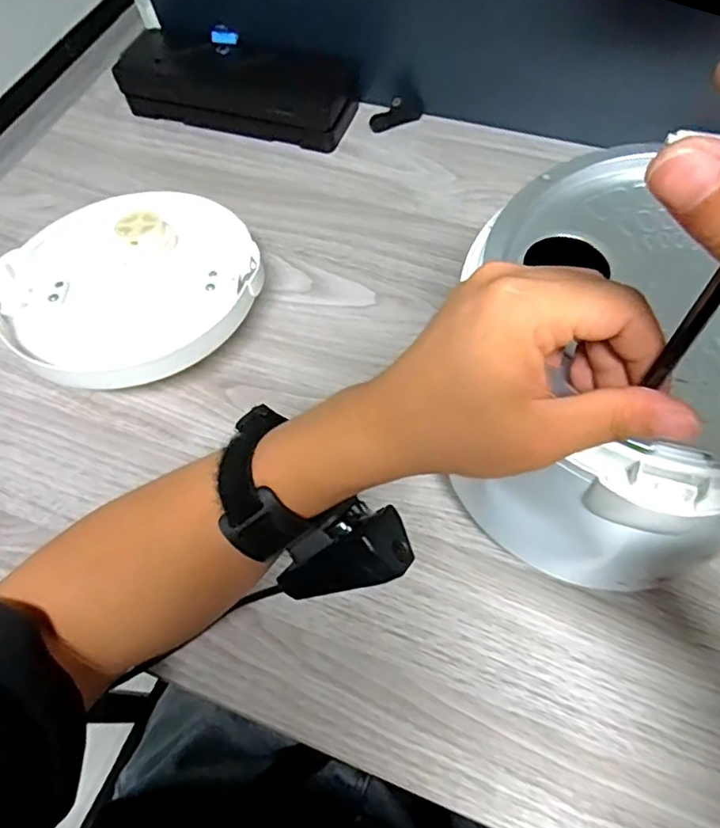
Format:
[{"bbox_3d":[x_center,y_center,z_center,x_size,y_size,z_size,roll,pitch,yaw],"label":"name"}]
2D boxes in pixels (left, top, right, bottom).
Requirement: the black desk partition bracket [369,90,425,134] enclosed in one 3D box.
[{"bbox_3d":[0.038,-0.313,0.621,0.056,0.029,0.011,-25,60,11],"label":"black desk partition bracket"}]

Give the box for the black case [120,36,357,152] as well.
[{"bbox_3d":[-0.138,-0.345,0.635,0.237,0.058,0.081,15,62,11],"label":"black case"}]

